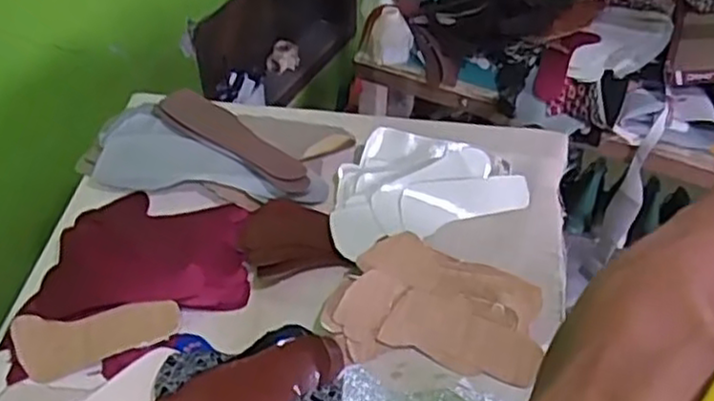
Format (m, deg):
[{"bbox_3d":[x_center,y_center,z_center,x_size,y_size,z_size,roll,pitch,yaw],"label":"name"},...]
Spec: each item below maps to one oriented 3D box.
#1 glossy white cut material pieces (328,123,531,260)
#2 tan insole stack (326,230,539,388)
[{"bbox_3d":[0.073,-0.030,0.895,0.252,0.034,0.152,-18,48,-17],"label":"glossy white cut material pieces"},{"bbox_3d":[0.087,0.112,0.768,0.217,0.044,0.132,14,47,14],"label":"tan insole stack"}]

